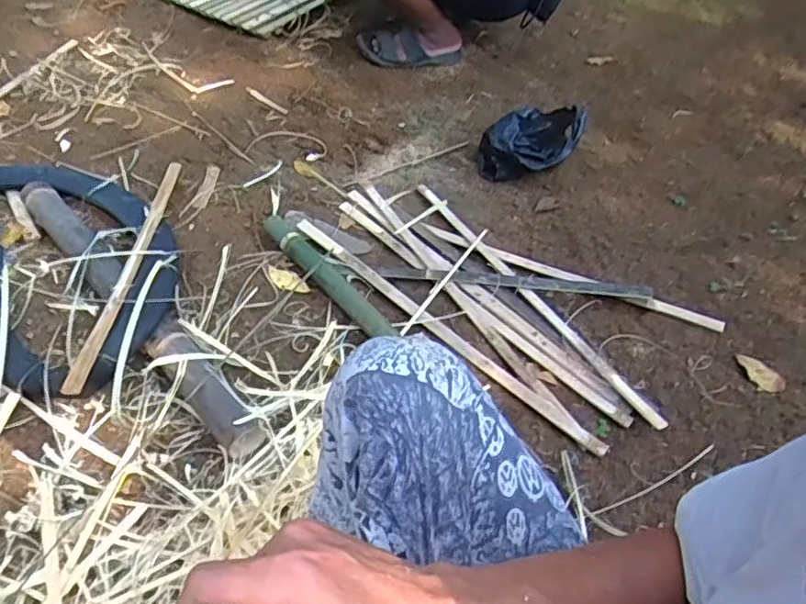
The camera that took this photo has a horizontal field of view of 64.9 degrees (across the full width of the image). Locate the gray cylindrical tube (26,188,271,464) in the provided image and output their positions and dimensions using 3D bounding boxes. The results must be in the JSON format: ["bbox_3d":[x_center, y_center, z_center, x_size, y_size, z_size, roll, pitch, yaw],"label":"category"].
[{"bbox_3d":[-0.472,-0.013,1.074,0.076,0.056,0.752,-33,58,-30],"label":"gray cylindrical tube"}]

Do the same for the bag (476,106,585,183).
[{"bbox_3d":[0.307,-0.362,1.447,0.263,0.120,0.116,-18,51,-21],"label":"bag"}]

